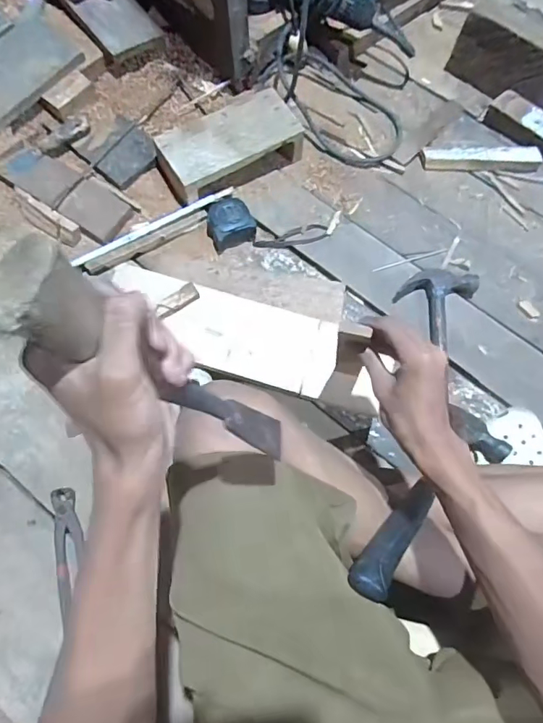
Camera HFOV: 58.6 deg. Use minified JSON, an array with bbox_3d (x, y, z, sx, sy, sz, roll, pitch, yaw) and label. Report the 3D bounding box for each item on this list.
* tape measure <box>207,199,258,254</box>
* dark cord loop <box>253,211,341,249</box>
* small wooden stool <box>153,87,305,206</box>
[{"bbox_3d":[-0.067,-0.220,0.764,0.074,0.033,0.072,-23,75,-7],"label":"tape measure"},{"bbox_3d":[0.049,-0.204,0.781,0.151,0.006,0.038,-22,75,-7],"label":"dark cord loop"},{"bbox_3d":[-0.066,-0.351,0.790,0.227,0.060,0.118,-27,75,-8],"label":"small wooden stool"}]

